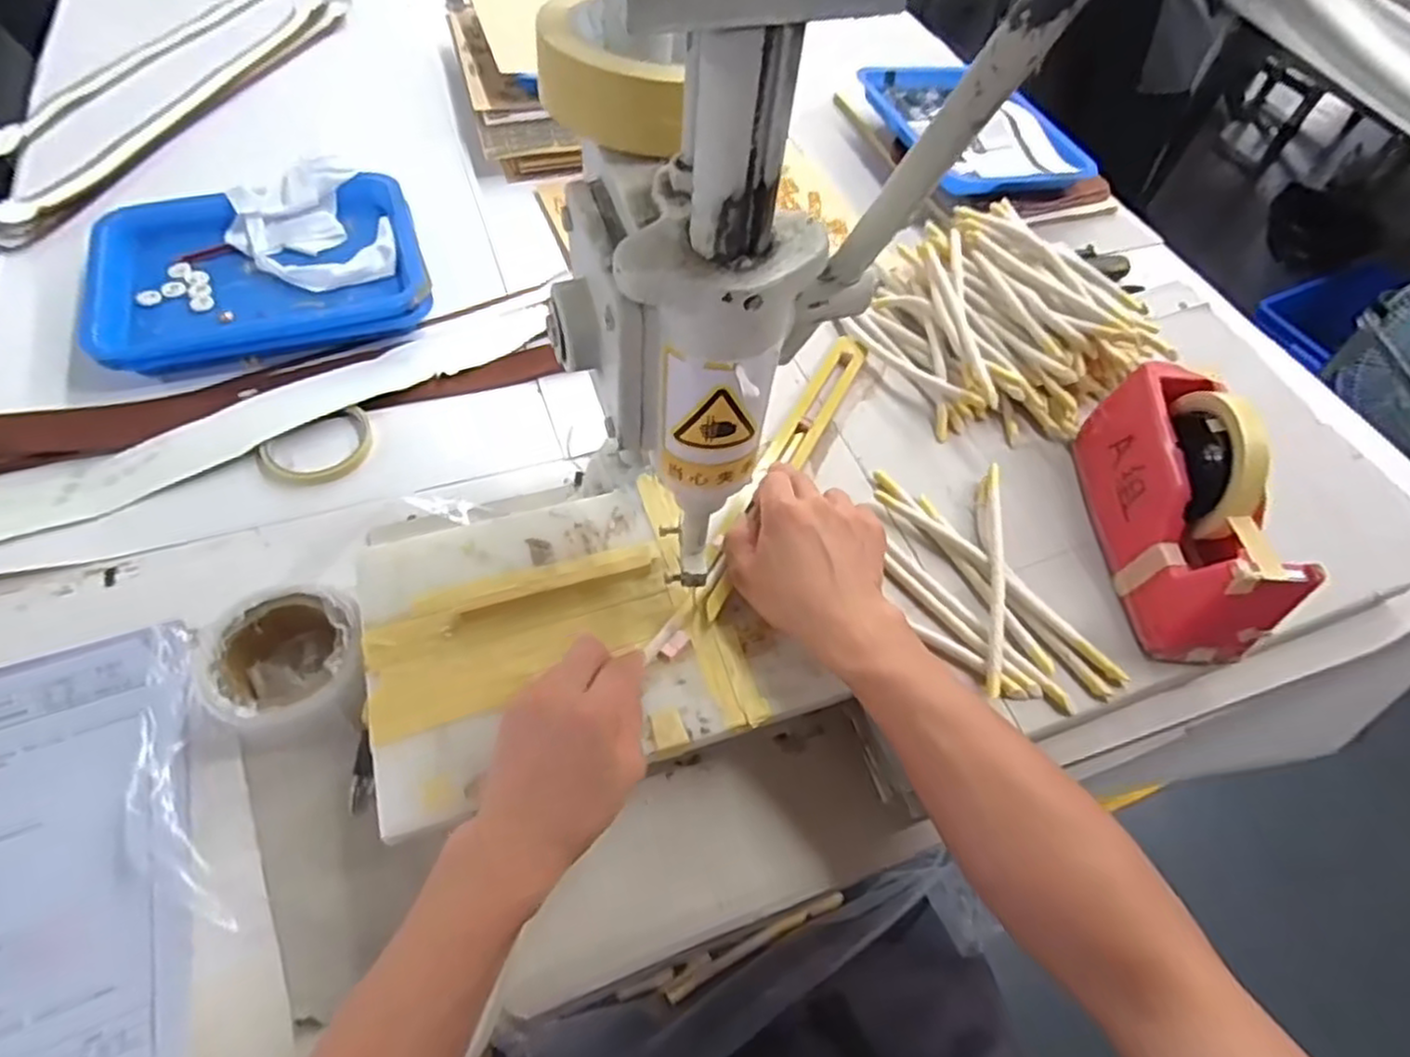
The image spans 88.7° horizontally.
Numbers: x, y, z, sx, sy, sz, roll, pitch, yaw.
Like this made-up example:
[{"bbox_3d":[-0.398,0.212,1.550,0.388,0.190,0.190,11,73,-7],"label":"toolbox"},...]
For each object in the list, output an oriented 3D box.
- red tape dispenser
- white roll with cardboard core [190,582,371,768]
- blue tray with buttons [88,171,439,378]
[{"bbox_3d":[0.342,-0.022,0.510,0.071,0.117,0.205,2,57,-5],"label":"red tape dispenser"},{"bbox_3d":[-0.281,0.093,0.490,0.099,0.049,0.120,-18,61,-17],"label":"white roll with cardboard core"},{"bbox_3d":[-0.429,-0.255,0.705,0.287,0.045,0.209,-16,60,-16],"label":"blue tray with buttons"}]

